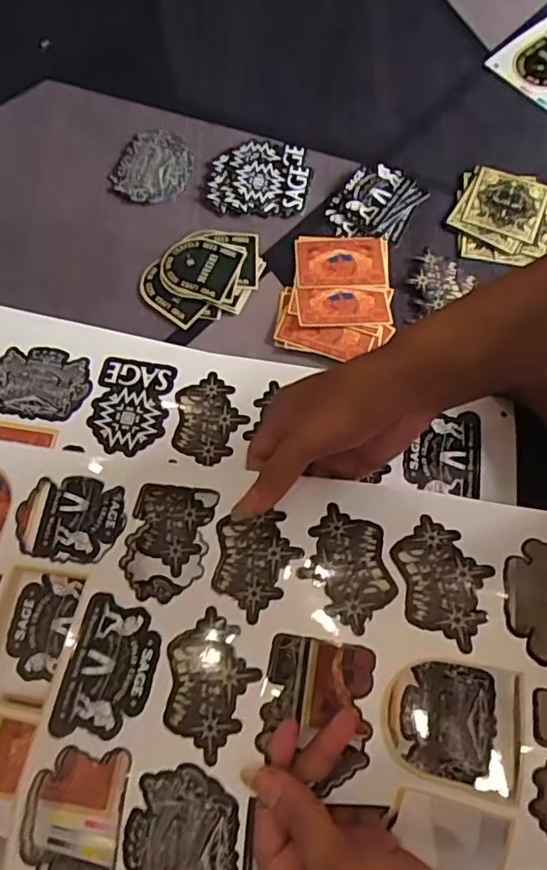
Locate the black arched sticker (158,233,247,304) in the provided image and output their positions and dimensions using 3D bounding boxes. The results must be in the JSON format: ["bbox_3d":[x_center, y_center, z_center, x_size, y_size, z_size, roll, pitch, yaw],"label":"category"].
[{"bbox_3d":[-0.066,-0.150,0.509,0.066,0.005,0.062,19,68,5],"label":"black arched sticker"}]

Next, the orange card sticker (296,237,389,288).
[{"bbox_3d":[0.061,-0.155,0.514,0.079,0.004,0.053,-1,70,-1],"label":"orange card sticker"}]

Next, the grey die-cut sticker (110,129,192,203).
[{"bbox_3d":[-0.115,-0.258,0.547,0.071,0.006,0.085,14,70,4],"label":"grey die-cut sticker"}]

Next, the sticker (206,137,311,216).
[{"bbox_3d":[-0.013,-0.245,0.544,0.092,0.007,0.084,9,70,2],"label":"sticker"}]

